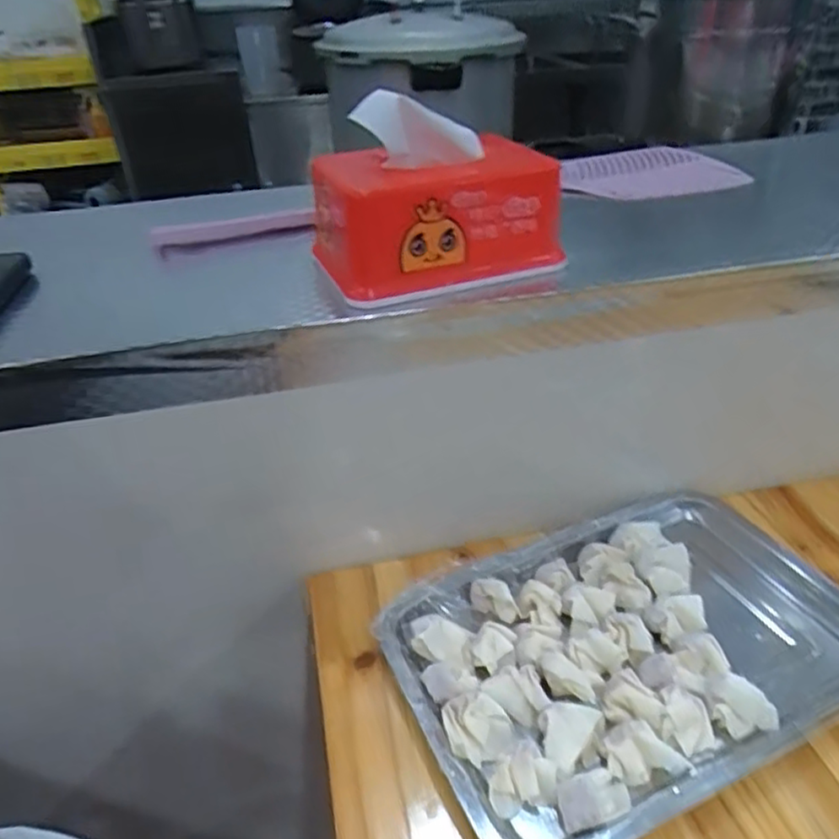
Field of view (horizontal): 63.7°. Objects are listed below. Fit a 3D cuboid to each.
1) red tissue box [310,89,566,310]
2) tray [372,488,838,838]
[{"bbox_3d":[0.011,-0.148,0.452,0.160,0.105,0.091,-12,35,-12],"label":"red tissue box"},{"bbox_3d":[0.145,0.149,0.460,0.311,0.027,0.204,-17,36,-19],"label":"tray"}]

